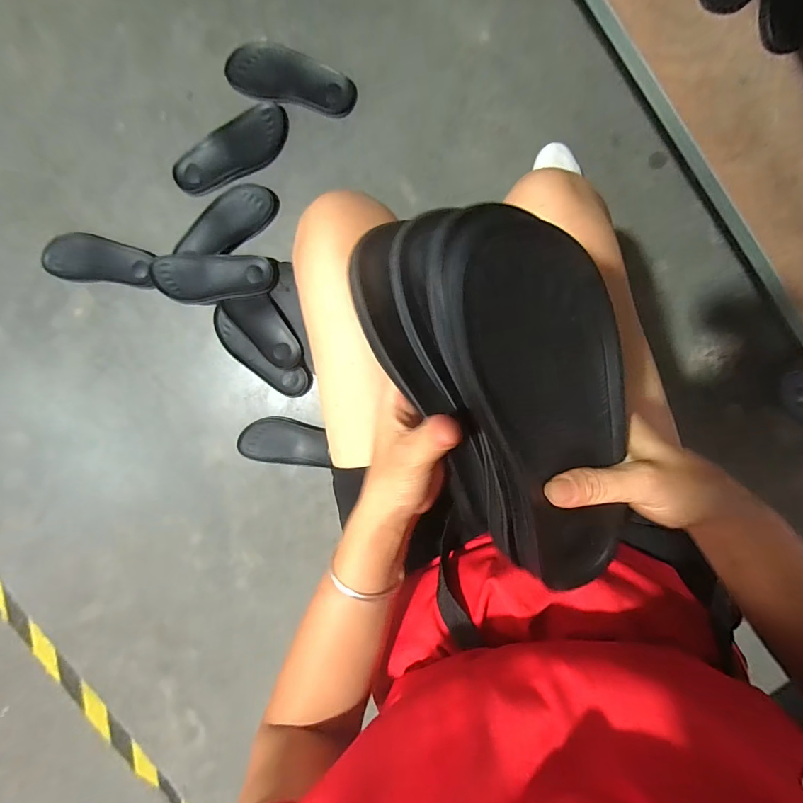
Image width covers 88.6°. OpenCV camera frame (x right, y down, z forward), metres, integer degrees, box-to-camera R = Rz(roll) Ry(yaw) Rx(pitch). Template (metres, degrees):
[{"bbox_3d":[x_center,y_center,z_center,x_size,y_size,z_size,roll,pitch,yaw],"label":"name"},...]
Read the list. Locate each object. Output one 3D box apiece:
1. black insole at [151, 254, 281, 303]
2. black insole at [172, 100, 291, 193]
[{"bbox_3d":[-0.356,-0.233,0.780,0.232,0.044,0.089,2,96,2],"label":"black insole"},{"bbox_3d":[-0.321,-0.476,0.778,0.234,0.014,0.097,-25,95,5],"label":"black insole"}]

